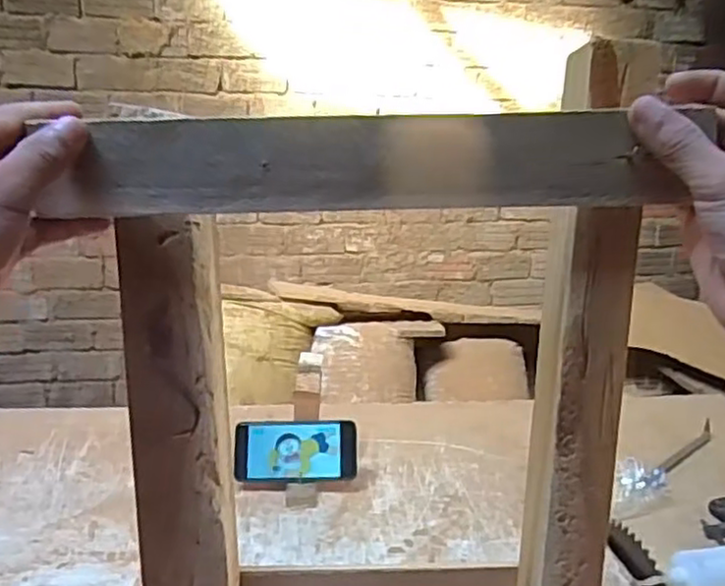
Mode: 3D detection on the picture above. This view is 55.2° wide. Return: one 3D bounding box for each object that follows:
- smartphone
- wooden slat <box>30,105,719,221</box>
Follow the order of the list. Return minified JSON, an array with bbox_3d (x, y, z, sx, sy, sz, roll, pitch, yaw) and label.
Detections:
[{"bbox_3d":[-0.089,0.213,0.939,0.161,0.080,0.015,0,-18,-3],"label":"smartphone"},{"bbox_3d":[0.003,-0.057,0.309,0.269,0.042,0.014,-2,12,-1],"label":"wooden slat"}]

